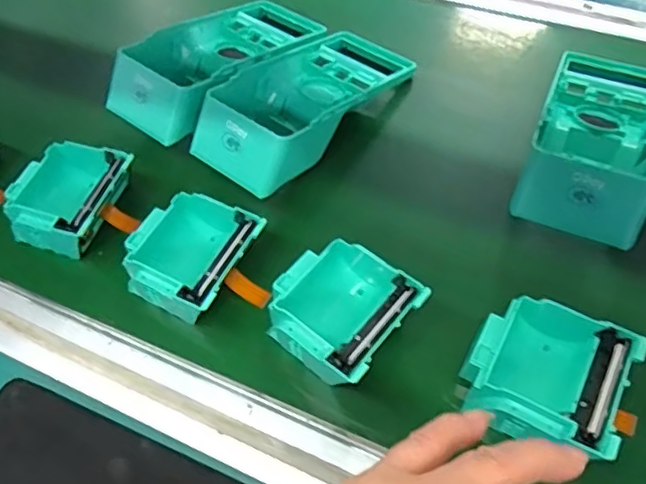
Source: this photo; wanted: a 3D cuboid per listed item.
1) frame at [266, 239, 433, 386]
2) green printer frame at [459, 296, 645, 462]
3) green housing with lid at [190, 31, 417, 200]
[{"bbox_3d":[0.010,0.042,0.350,0.077,0.034,0.071,34,65,24],"label":"frame"},{"bbox_3d":[0.124,0.077,0.325,0.083,0.045,0.077,21,65,18],"label":"green printer frame"},{"bbox_3d":[-0.012,-0.115,0.446,0.090,0.060,0.192,32,69,23],"label":"green housing with lid"}]

